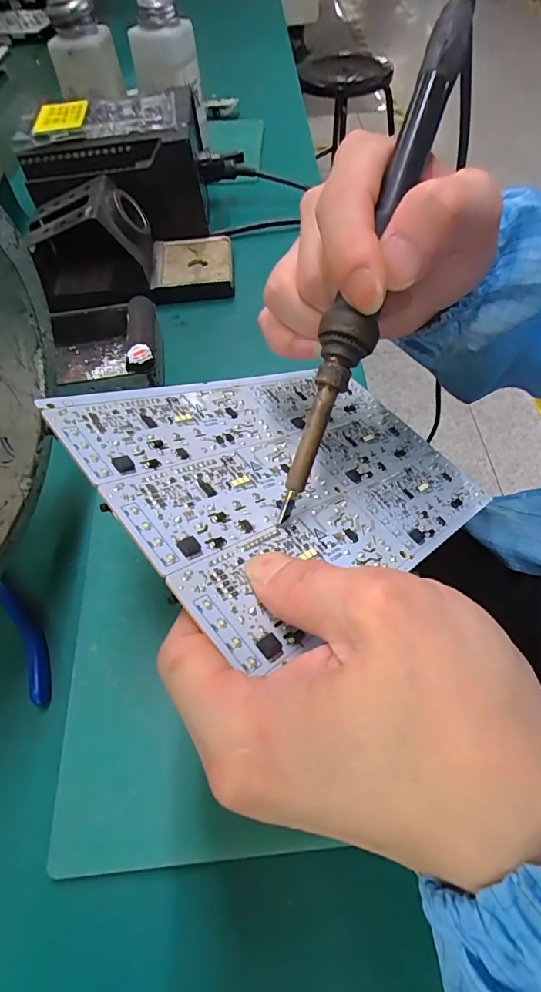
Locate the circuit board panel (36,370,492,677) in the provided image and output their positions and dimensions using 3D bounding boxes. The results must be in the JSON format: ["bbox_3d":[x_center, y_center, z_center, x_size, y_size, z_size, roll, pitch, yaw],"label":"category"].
[{"bbox_3d":[0.019,-0.017,0.220,0.201,0.004,0.131,-21,60,-44],"label":"circuit board panel"}]

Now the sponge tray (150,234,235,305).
[{"bbox_3d":[-0.068,-0.202,0.397,0.069,0.020,0.075,-7,59,-1],"label":"sponge tray"}]

